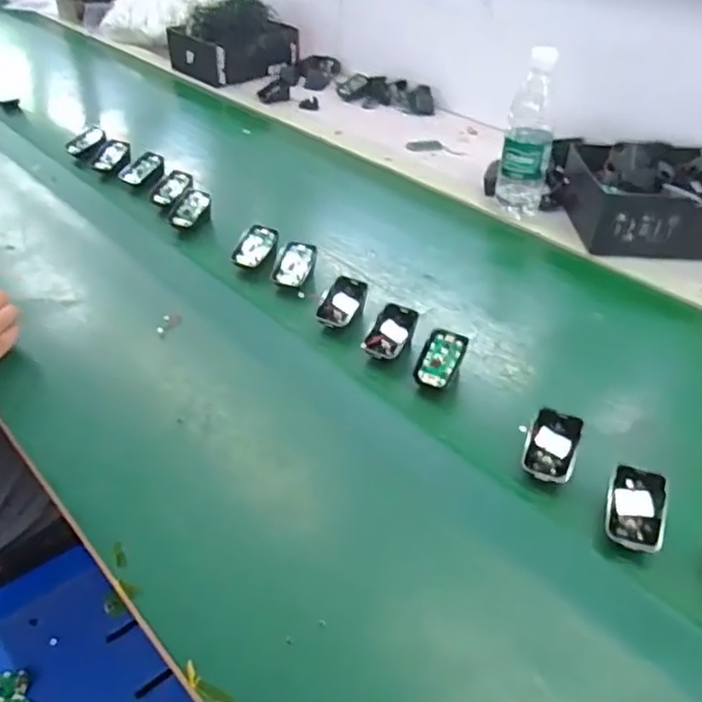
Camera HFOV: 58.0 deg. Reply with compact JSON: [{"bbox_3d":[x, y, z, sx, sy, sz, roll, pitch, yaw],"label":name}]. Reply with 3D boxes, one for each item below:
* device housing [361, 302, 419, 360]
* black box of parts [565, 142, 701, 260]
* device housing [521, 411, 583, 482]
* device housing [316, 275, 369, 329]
[{"bbox_3d":[0.045,-0.015,0.706,0.046,0.040,0.066,16,43,21],"label":"device housing"},{"bbox_3d":[0.447,-0.215,0.887,0.256,0.093,0.181,2,39,4],"label":"black box of parts"},{"bbox_3d":[0.185,0.088,0.585,0.044,0.019,0.066,14,71,19],"label":"device housing"},{"bbox_3d":[-0.010,-0.053,0.746,0.047,0.042,0.060,19,43,23],"label":"device housing"}]

